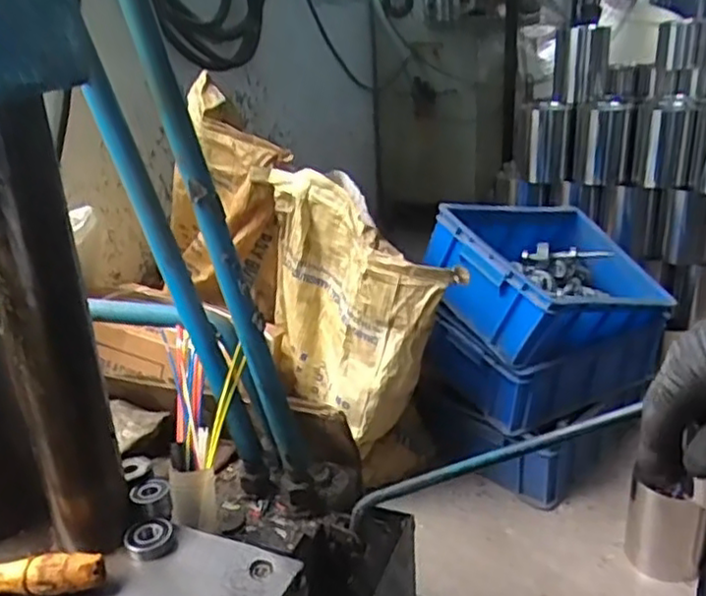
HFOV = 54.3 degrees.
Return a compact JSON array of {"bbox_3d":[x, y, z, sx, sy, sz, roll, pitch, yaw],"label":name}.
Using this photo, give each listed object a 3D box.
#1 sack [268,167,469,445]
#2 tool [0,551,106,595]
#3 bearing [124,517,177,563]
[{"bbox_3d":[0.003,0.022,1.172,0.143,0.409,0.351,-17,26,-29],"label":"sack"},{"bbox_3d":[-0.259,0.219,0.536,0.129,0.034,0.020,-4,23,-1],"label":"tool"},{"bbox_3d":[-0.172,0.204,0.584,0.039,0.011,0.042,-14,25,-23],"label":"bearing"}]

